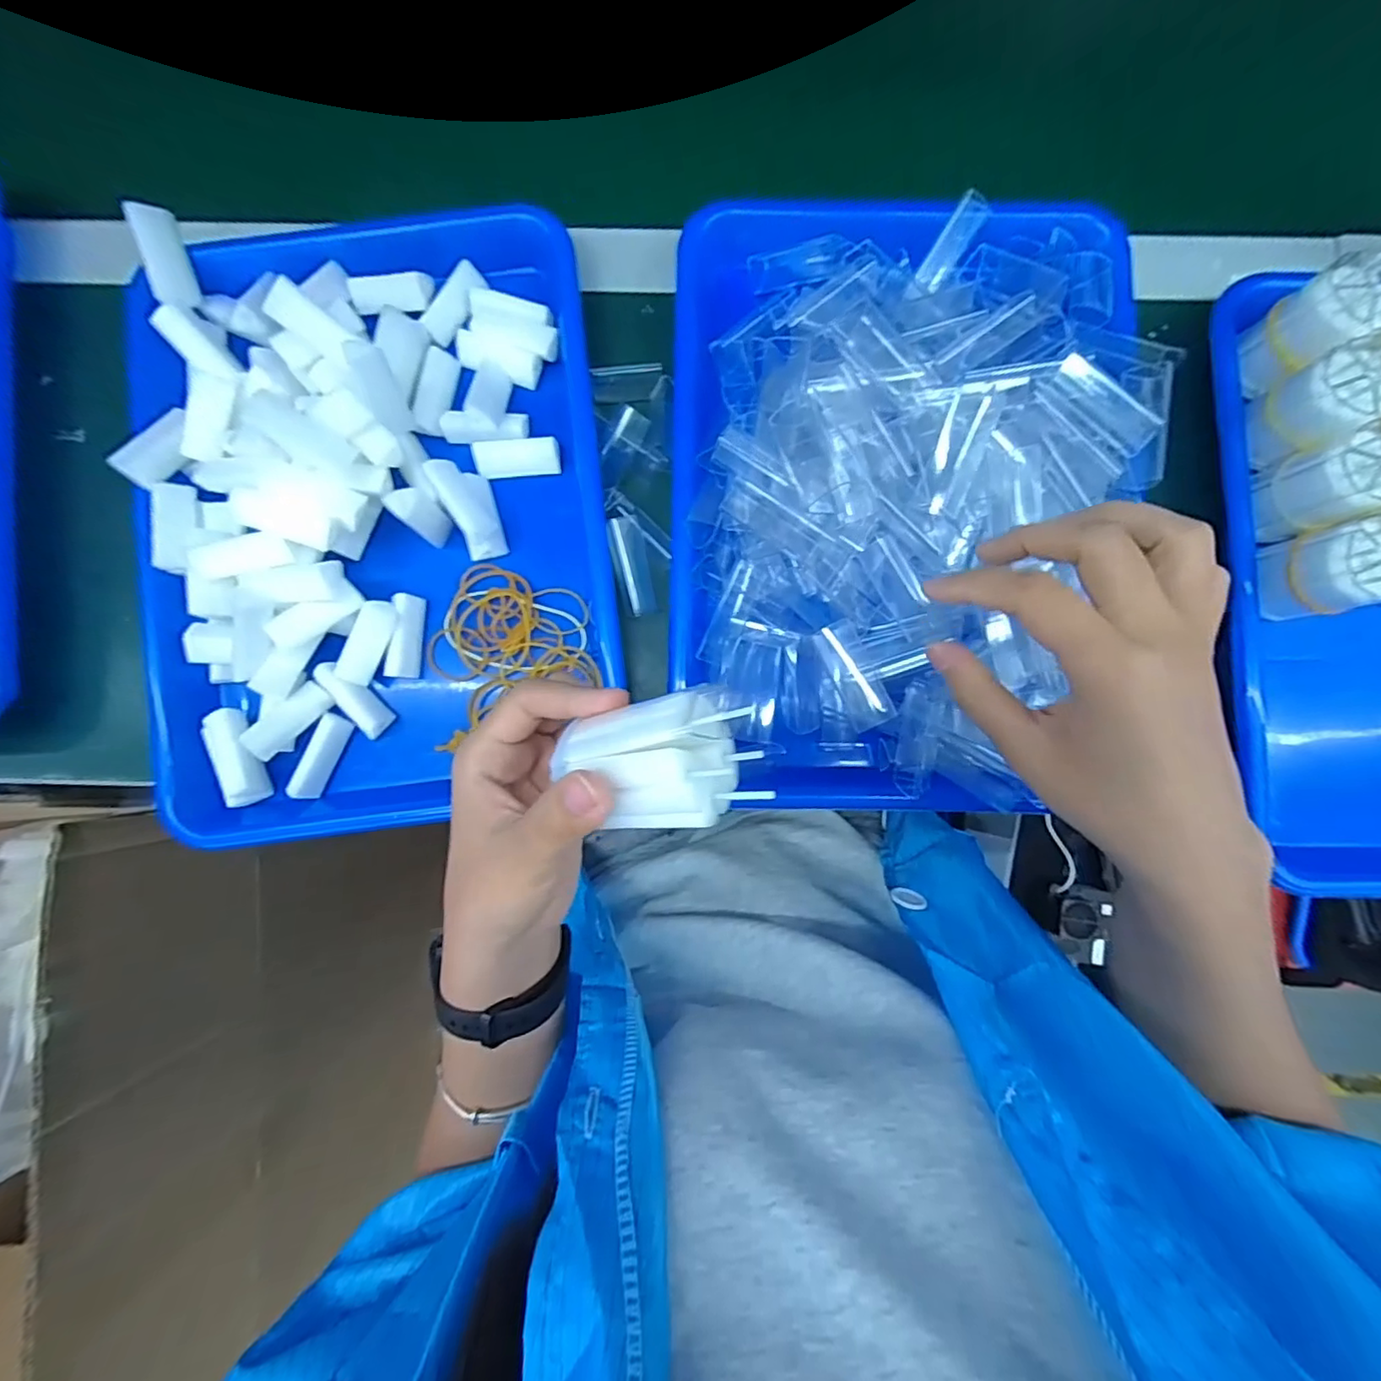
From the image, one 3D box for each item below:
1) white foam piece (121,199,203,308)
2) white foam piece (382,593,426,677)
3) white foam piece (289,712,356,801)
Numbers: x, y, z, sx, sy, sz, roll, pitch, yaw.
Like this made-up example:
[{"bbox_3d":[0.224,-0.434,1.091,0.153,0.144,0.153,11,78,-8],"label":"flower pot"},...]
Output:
[{"bbox_3d":[-0.285,-0.235,0.316,0.015,0.019,0.047,-7,108,0],"label":"white foam piece"},{"bbox_3d":[-0.157,-0.030,0.321,0.016,0.016,0.045,7,86,1],"label":"white foam piece"},{"bbox_3d":[-0.202,0.036,0.320,0.013,0.013,0.047,26,87,2],"label":"white foam piece"}]

